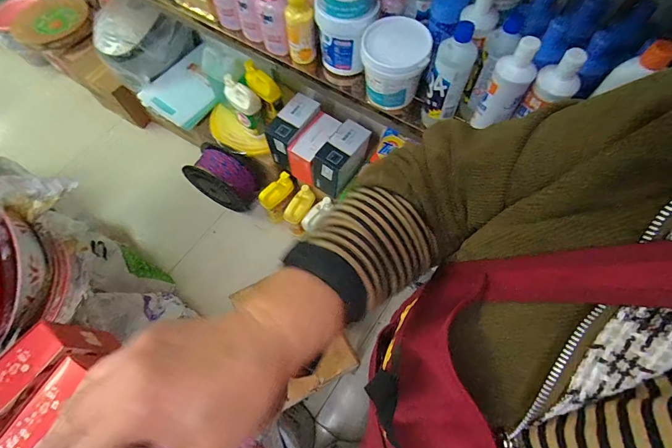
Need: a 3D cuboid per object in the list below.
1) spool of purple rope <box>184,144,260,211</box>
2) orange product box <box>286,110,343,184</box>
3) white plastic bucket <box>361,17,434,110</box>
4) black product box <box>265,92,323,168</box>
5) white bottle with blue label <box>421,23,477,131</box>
[{"bbox_3d":[-0.440,-0.182,1.445,0.271,0.232,0.157,21,69,11],"label":"spool of purple rope"},{"bbox_3d":[-0.071,-0.262,1.253,0.098,0.160,0.195,32,71,15],"label":"orange product box"},{"bbox_3d":[0.114,-0.313,0.703,0.124,0.126,0.120,-1,66,2],"label":"white plastic bucket"},{"bbox_3d":[-0.142,-0.327,1.278,0.109,0.171,0.206,31,71,15],"label":"black product box"},{"bbox_3d":[0.205,-0.262,0.644,0.071,0.171,0.083,7,66,6],"label":"white bottle with blue label"}]

